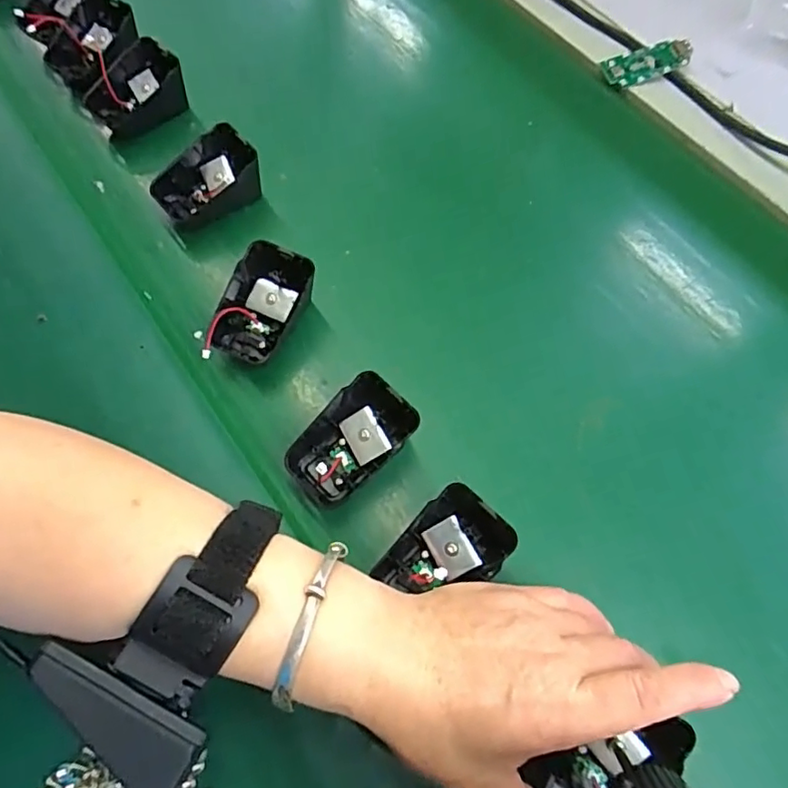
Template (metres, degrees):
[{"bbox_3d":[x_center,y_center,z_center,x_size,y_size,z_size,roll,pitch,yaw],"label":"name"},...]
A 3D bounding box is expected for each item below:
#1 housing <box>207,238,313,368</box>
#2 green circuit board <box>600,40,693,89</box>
[{"bbox_3d":[-0.076,-0.049,0.344,0.051,0.036,0.067,19,68,7],"label":"housing"},{"bbox_3d":[0.207,-0.269,0.466,0.069,0.008,0.031,-17,67,4],"label":"green circuit board"}]

